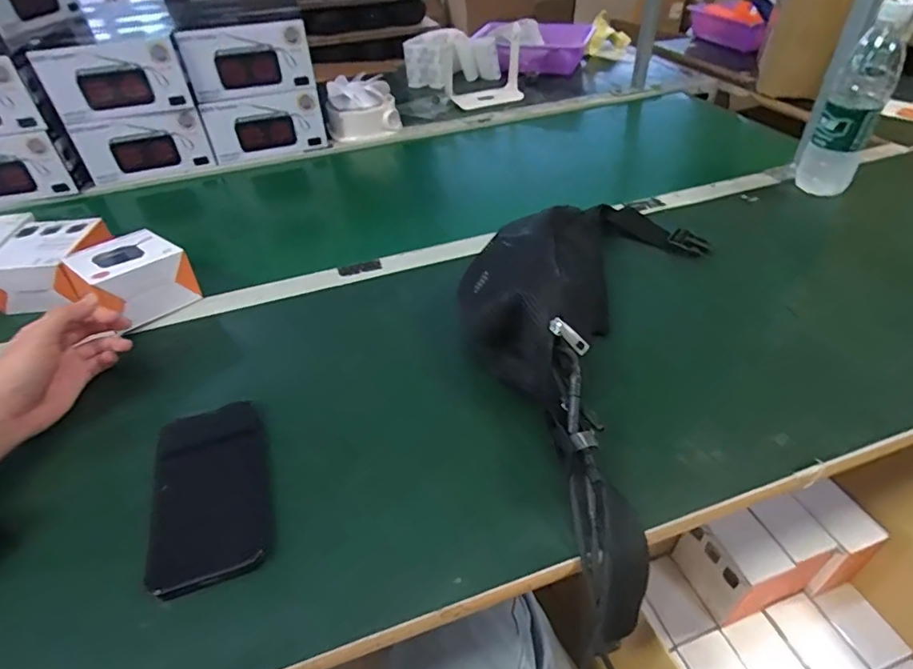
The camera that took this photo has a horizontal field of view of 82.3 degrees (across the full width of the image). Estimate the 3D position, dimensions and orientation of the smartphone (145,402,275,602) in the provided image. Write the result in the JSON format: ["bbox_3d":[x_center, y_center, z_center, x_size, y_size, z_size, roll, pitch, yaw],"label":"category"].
[{"bbox_3d":[-0.194,0.119,0.413,0.087,0.007,0.159,-15,43,-12],"label":"smartphone"}]

